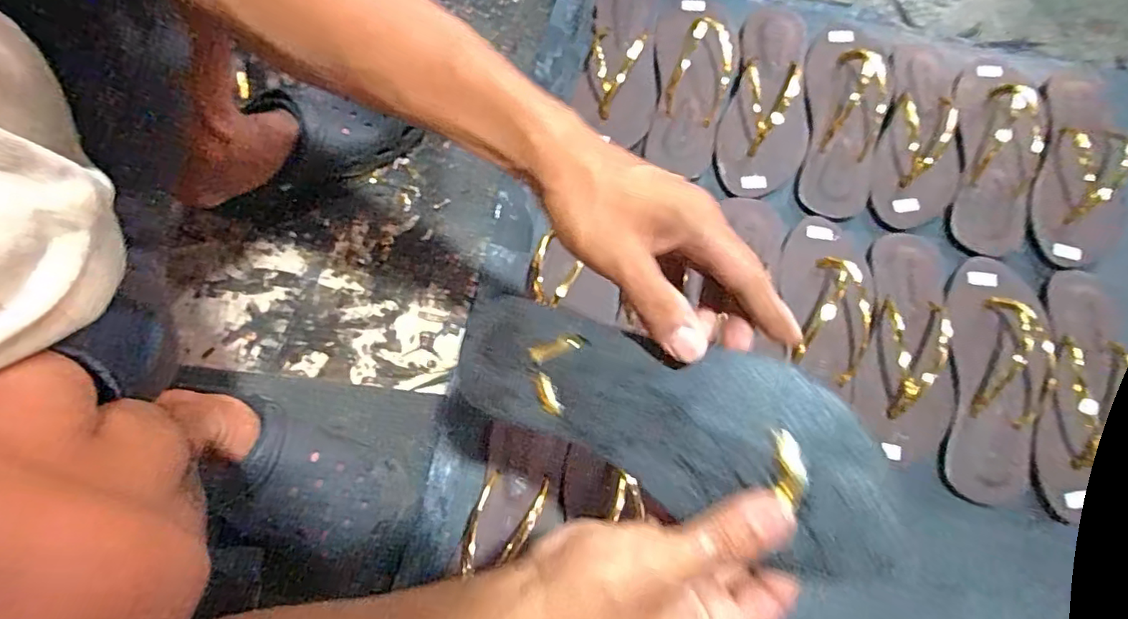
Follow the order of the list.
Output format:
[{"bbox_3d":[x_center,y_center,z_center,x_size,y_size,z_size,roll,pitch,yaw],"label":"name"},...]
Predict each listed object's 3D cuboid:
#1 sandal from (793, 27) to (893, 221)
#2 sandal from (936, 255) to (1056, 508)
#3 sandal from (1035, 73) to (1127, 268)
[{"bbox_3d":[0.300,-0.212,0.586,0.093,0.036,0.232,16,76,6],"label":"sandal"},{"bbox_3d":[0.414,0.065,0.520,0.090,0.031,0.230,8,75,4],"label":"sandal"},{"bbox_3d":[0.546,-0.156,0.581,0.087,0.035,0.238,12,75,5],"label":"sandal"}]

